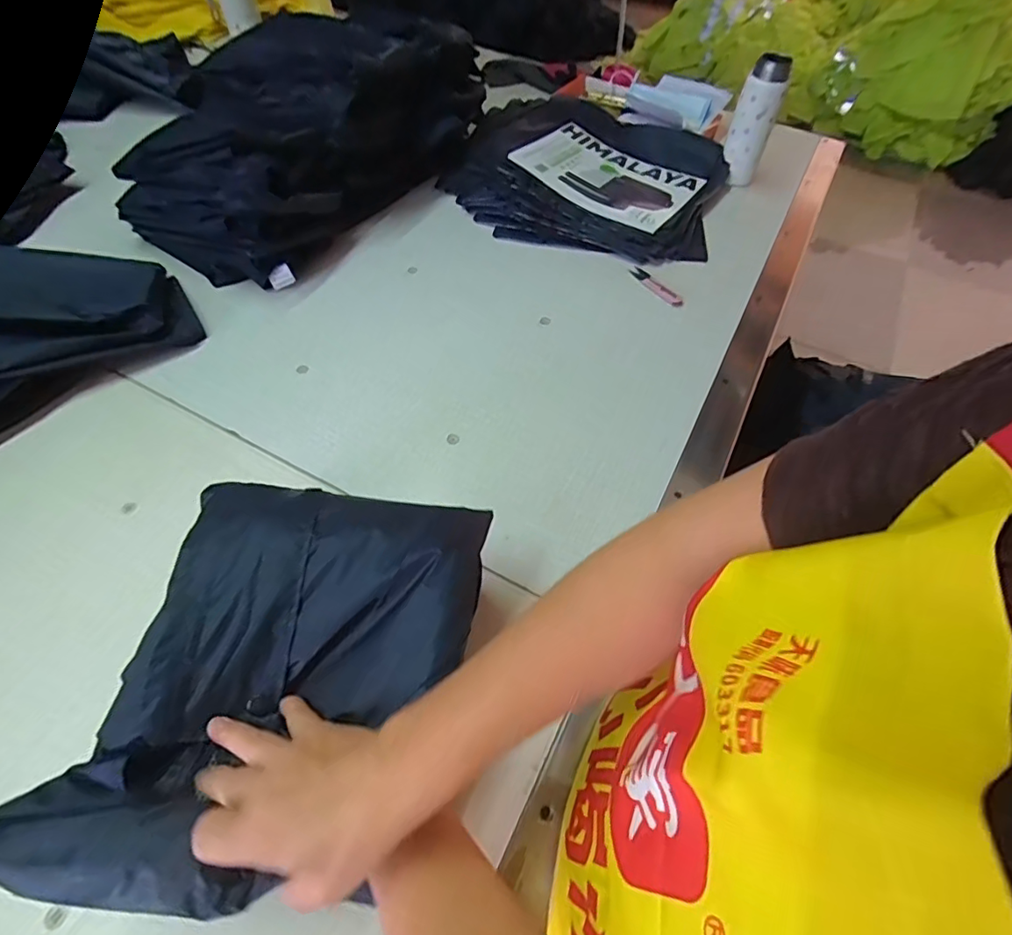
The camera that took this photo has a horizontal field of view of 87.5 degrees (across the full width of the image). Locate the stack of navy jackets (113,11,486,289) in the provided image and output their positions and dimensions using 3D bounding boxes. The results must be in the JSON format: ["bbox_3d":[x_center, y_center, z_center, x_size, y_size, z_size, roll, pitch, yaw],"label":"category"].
[{"bbox_3d":[-0.283,-0.517,0.806,0.263,0.209,0.522,32,59,17],"label":"stack of navy jackets"}]

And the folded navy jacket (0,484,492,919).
[{"bbox_3d":[-0.148,0.128,0.355,0.234,0.039,0.265,8,55,2],"label":"folded navy jacket"}]

